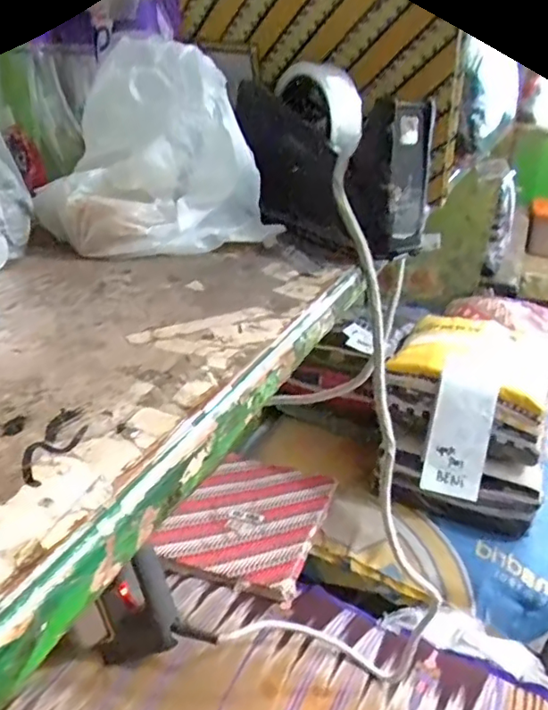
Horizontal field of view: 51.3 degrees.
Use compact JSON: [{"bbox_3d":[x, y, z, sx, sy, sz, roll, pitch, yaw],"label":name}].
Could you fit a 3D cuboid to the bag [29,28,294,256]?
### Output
[{"bbox_3d":[-0.078,-0.134,0.385,0.156,0.122,0.077,-4,29,-15],"label":"bag"}]

